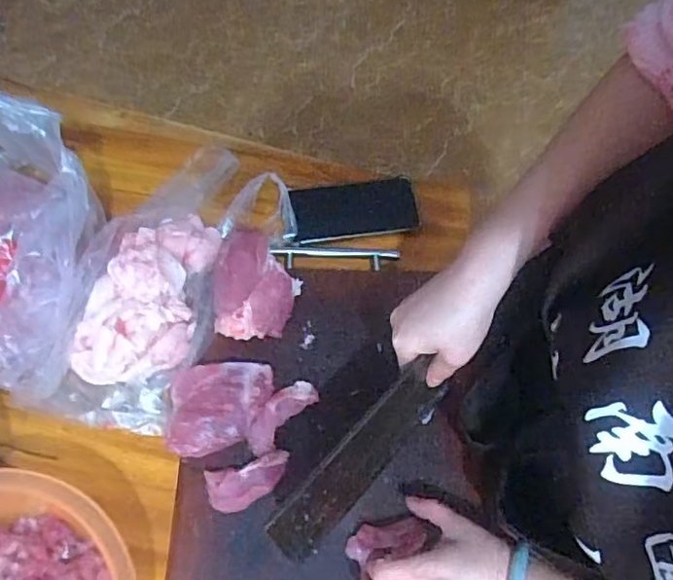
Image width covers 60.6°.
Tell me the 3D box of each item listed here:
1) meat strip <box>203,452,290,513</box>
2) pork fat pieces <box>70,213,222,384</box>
[{"bbox_3d":[-0.077,0.171,0.515,0.073,0.010,0.039,-14,64,-10],"label":"meat strip"},{"bbox_3d":[-0.191,-0.003,0.593,0.107,0.044,0.201,11,62,3],"label":"pork fat pieces"}]

